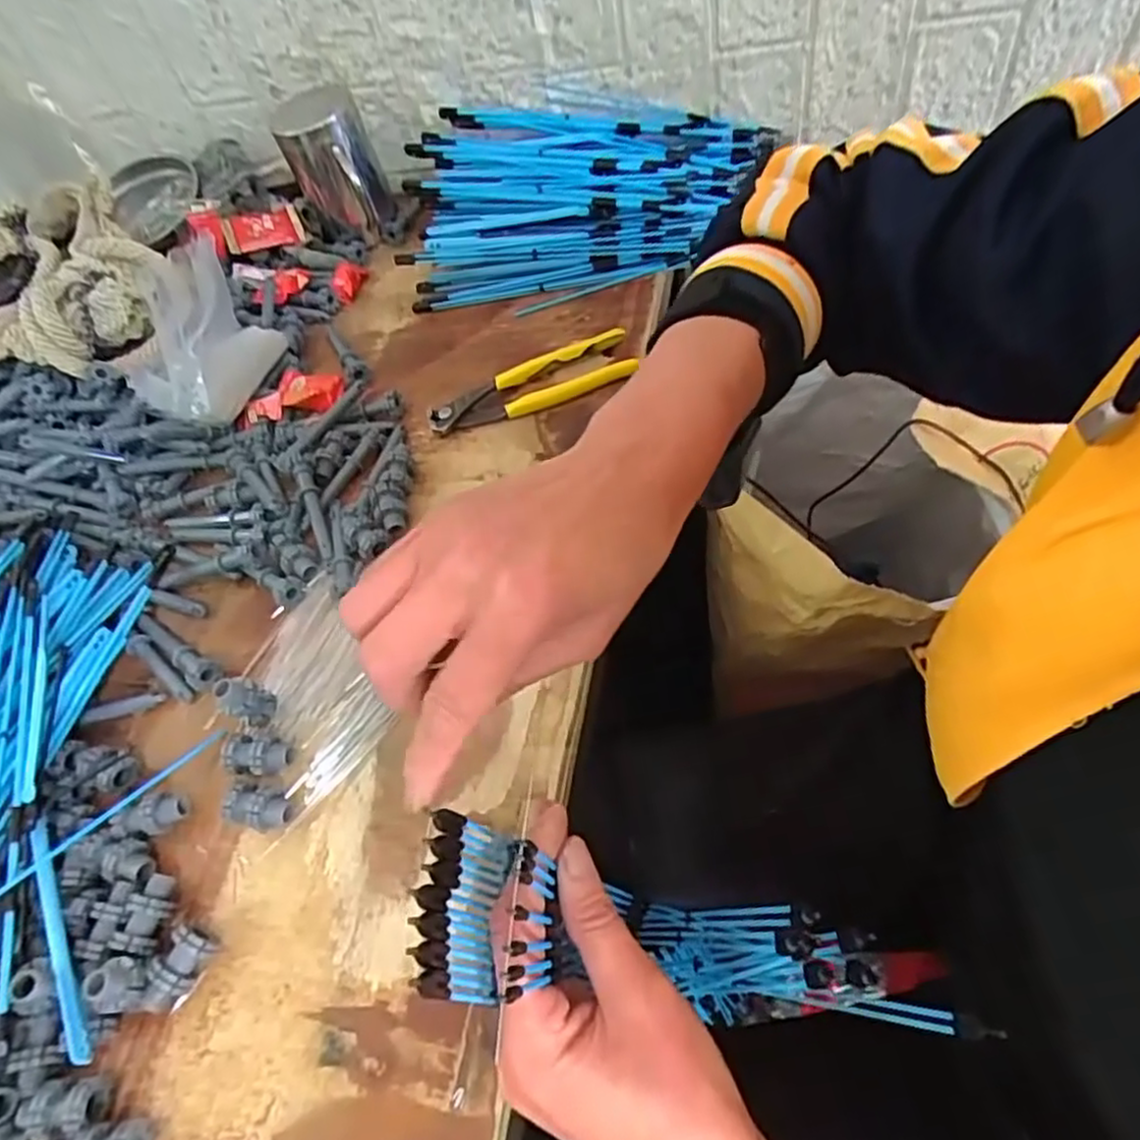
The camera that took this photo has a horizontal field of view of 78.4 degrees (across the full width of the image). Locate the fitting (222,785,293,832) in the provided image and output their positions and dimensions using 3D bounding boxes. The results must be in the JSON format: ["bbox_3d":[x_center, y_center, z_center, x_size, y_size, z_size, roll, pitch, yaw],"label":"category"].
[{"bbox_3d":[-0.176,0.134,0.391,0.037,0.017,0.019,7,59,17],"label":"fitting"}]

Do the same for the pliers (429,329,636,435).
[{"bbox_3d":[-0.030,-0.144,0.541,0.162,0.016,0.053,-24,55,-4],"label":"pliers"}]

